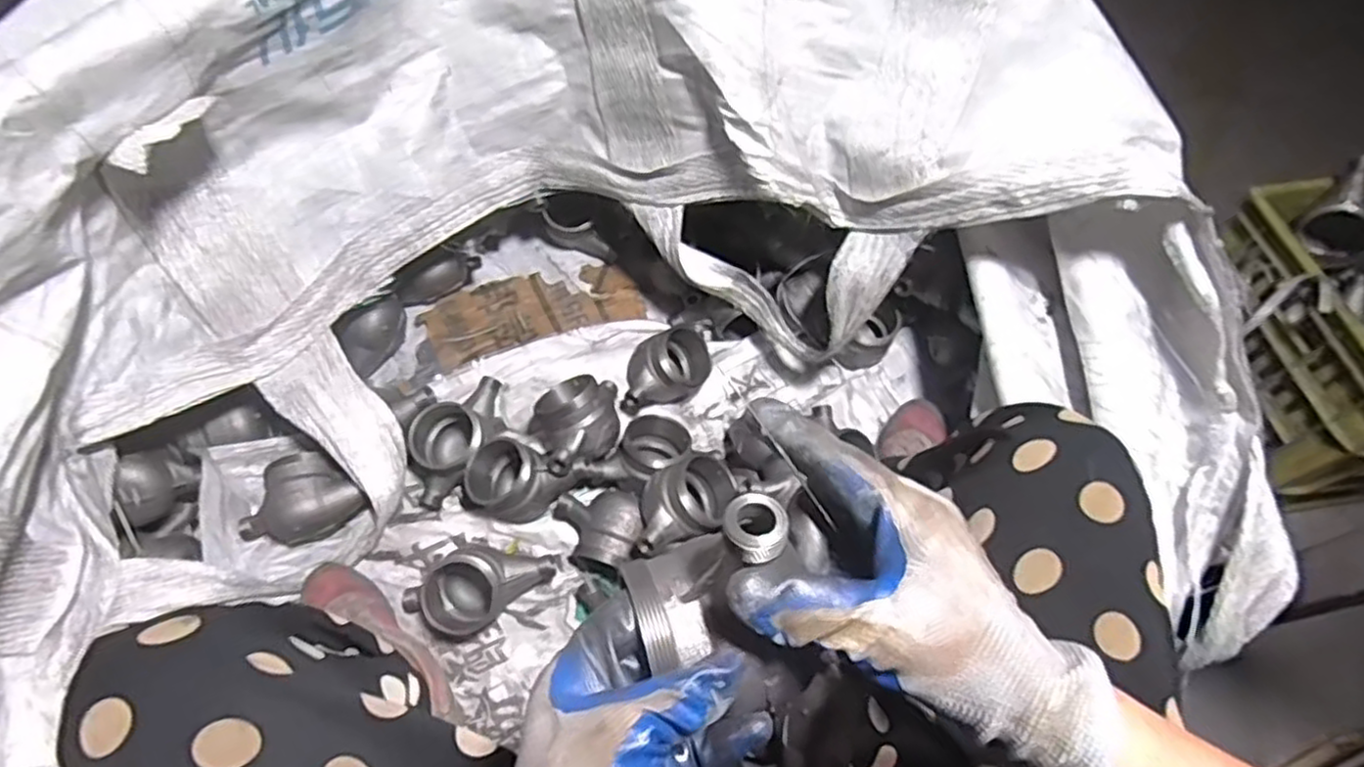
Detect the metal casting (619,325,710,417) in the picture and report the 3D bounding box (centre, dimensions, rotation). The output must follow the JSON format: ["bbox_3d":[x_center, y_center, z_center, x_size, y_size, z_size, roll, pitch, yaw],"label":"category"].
[{"bbox_3d":[-0.026,-0.026,0.913,0.130,0.078,0.095,-24,65,-15],"label":"metal casting"}]

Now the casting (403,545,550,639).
[{"bbox_3d":[-0.219,0.214,0.776,0.155,0.073,0.078,-27,66,-16],"label":"casting"}]

